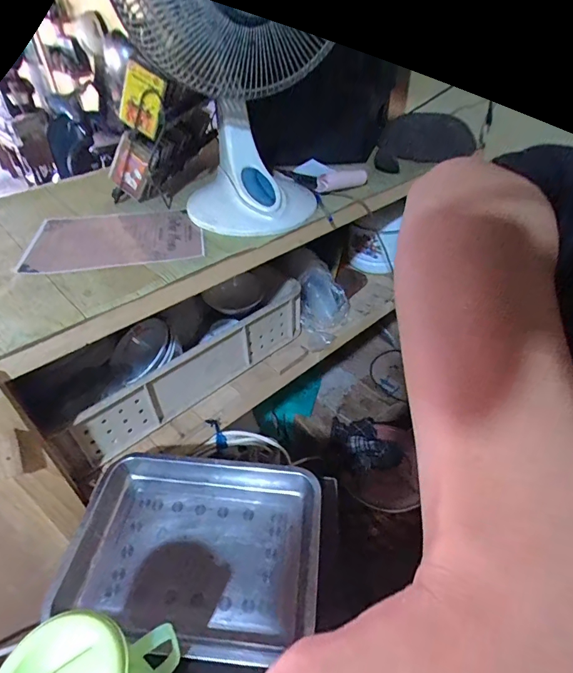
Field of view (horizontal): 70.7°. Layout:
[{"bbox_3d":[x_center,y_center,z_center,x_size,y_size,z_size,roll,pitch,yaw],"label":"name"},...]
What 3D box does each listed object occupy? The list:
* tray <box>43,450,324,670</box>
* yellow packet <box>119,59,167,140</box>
[{"bbox_3d":[-0.130,0.298,0.584,0.349,0.044,0.261,5,45,3],"label":"tray"},{"bbox_3d":[-0.261,-0.426,0.728,0.078,0.104,0.009,30,38,-3],"label":"yellow packet"}]

